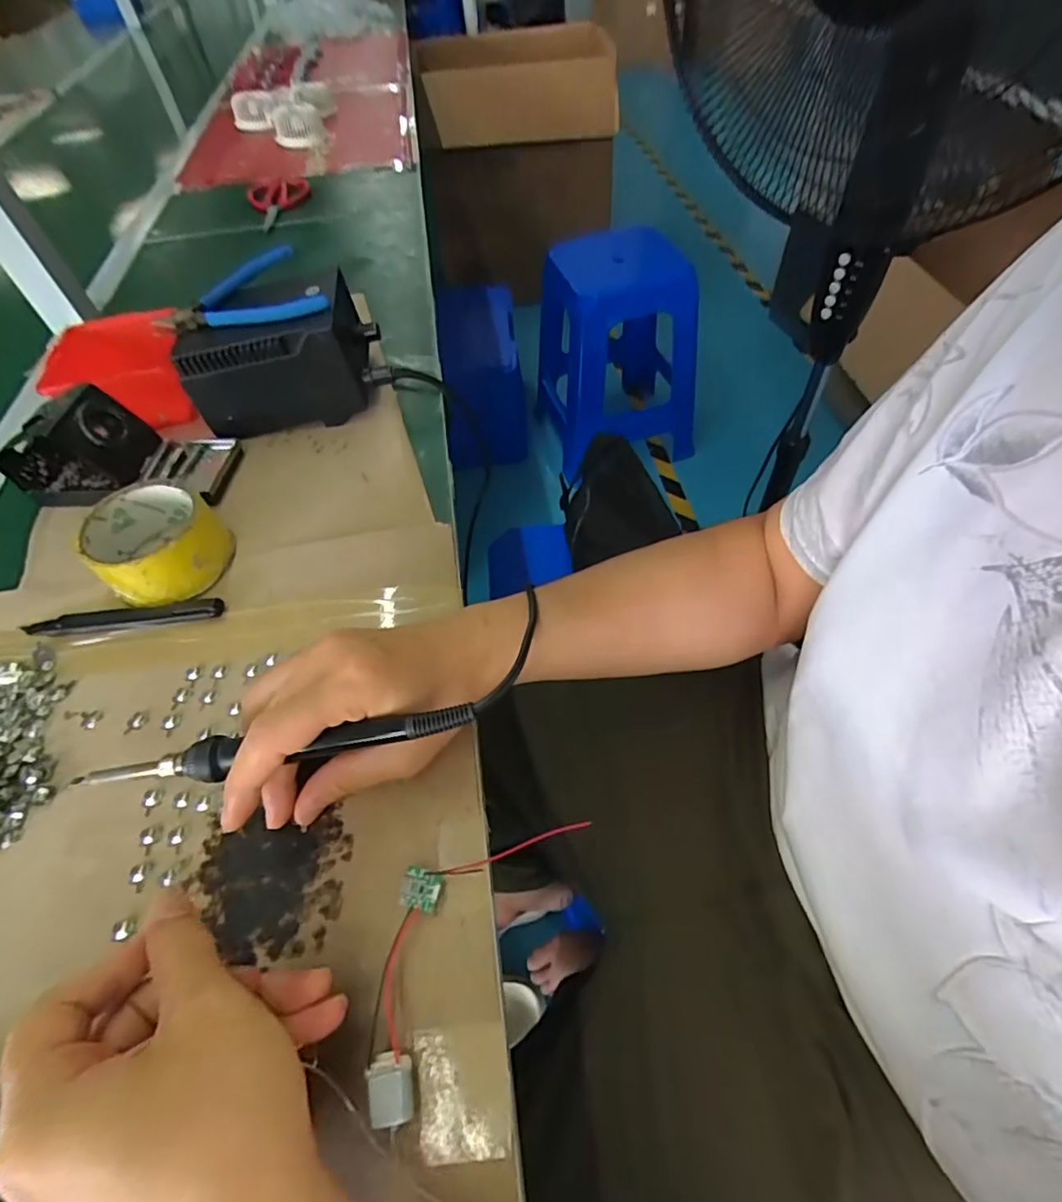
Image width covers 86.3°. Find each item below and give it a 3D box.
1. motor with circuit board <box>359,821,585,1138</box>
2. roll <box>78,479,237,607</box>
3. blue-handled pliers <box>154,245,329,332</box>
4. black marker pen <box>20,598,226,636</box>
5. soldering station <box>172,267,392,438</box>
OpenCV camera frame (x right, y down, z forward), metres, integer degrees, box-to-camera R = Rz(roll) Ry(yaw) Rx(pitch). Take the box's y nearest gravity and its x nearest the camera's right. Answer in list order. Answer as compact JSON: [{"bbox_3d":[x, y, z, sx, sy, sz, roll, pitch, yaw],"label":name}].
[{"bbox_3d":[-0.038,0.154,0.275,0.060,0.013,0.149,24,59,21],"label":"motor with circuit board"},{"bbox_3d":[-0.270,-0.042,0.411,0.082,0.045,0.083,-3,53,3],"label":"roll"},{"bbox_3d":[-0.253,-0.265,0.493,0.134,0.023,0.114,-20,54,-10],"label":"blue-handled pliers"},{"bbox_3d":[-0.285,0.012,0.396,0.138,0.008,0.017,-6,53,1],"label":"black marker pen"},{"bbox_3d":[-0.219,-0.223,0.510,0.155,0.088,0.115,-12,53,-4],"label":"soldering station"}]

